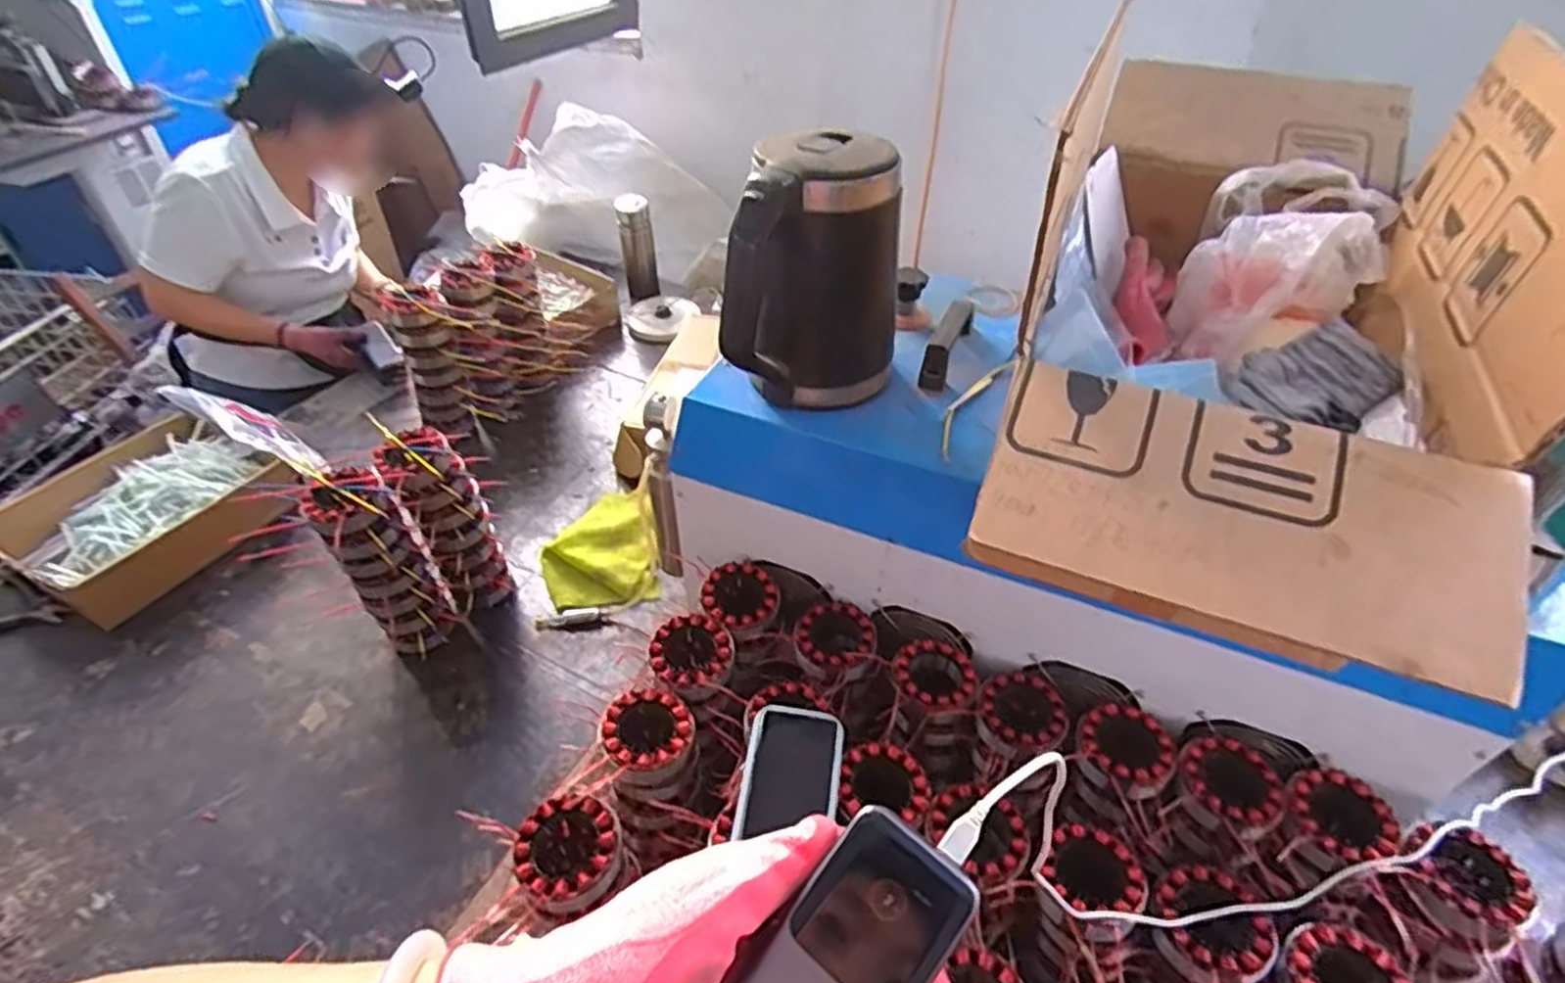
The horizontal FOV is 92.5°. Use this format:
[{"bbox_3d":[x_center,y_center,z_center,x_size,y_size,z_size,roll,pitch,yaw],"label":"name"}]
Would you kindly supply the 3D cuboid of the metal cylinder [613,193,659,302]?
[{"bbox_3d":[-0.317,-0.524,1.643,0.073,0.226,0.062,-5,43,-6],"label":"metal cylinder"}]

